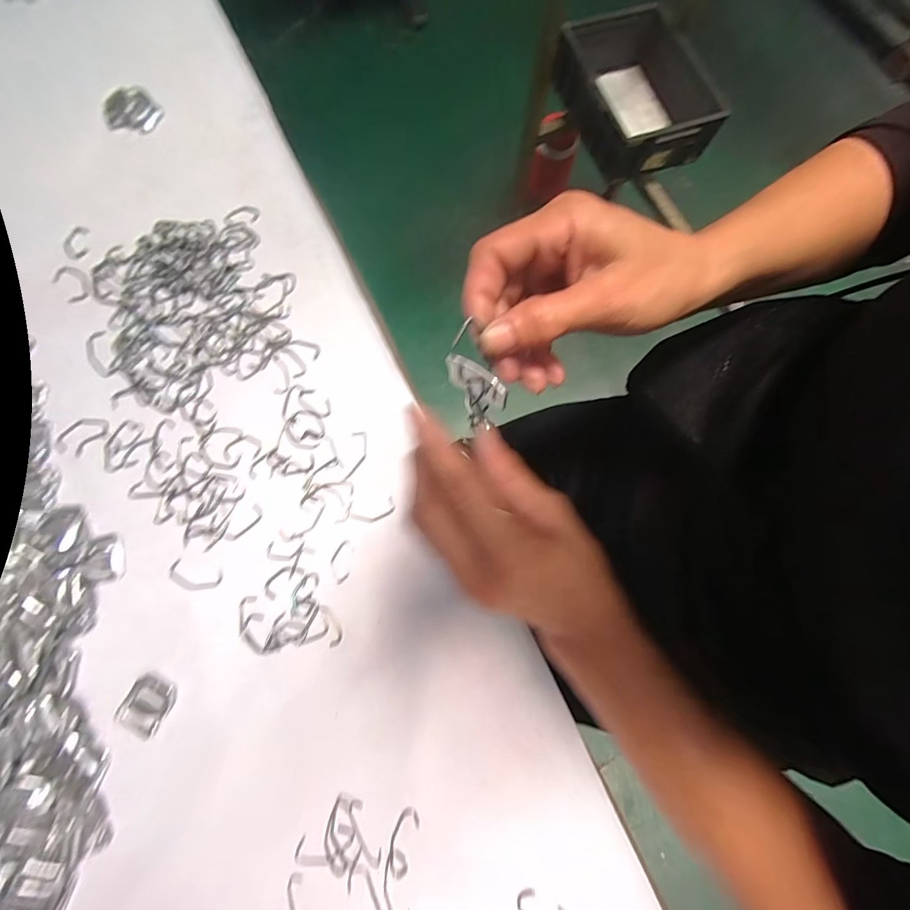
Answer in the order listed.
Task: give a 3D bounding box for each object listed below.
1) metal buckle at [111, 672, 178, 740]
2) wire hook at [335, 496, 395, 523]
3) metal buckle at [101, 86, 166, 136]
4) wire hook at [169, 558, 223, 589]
[{"bbox_3d":[-0.213,0.173,0.286,0.030,0.005,0.036,27,76,5],"label":"metal buckle"},{"bbox_3d":[-0.070,0.044,0.325,0.046,0.004,0.018,-6,76,-4],"label":"wire hook"},{"bbox_3d":[-0.324,-0.343,0.414,0.051,0.017,0.050,-42,80,-11],"label":"metal buckle"},{"bbox_3d":[-0.195,0.091,0.309,0.040,0.004,0.018,15,75,2],"label":"wire hook"}]

